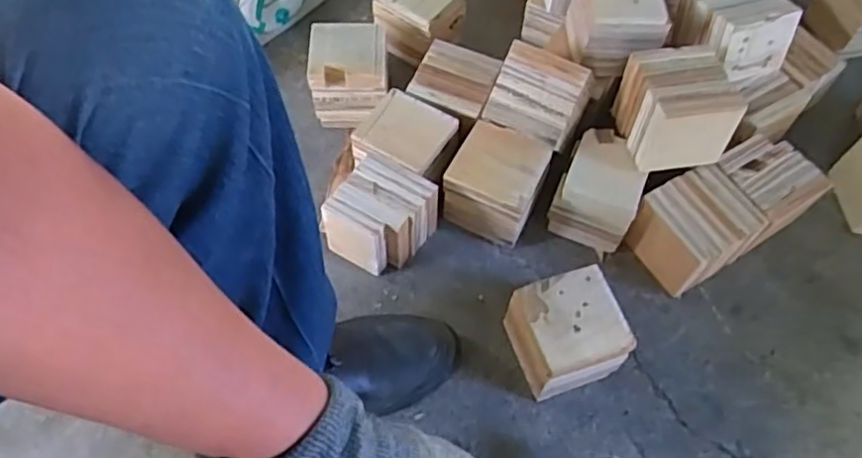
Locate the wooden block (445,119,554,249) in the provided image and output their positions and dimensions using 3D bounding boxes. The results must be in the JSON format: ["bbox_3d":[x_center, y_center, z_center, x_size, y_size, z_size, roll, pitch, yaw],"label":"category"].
[{"bbox_3d":[0.073,-0.048,0.769,0.097,0.096,0.091,24,63,12],"label":"wooden block"}]

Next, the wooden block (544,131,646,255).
[{"bbox_3d":[0.192,-0.044,0.768,0.085,0.091,0.094,22,63,11],"label":"wooden block"}]

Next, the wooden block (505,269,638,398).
[{"bbox_3d":[0.136,0.108,0.684,0.093,0.096,0.089,-16,62,-10],"label":"wooden block"}]

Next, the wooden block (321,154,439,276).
[{"bbox_3d":[-0.055,-0.011,0.748,0.098,0.096,0.100,26,63,13],"label":"wooden block"}]

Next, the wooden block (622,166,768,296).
[{"bbox_3d":[0.291,0.003,0.750,0.105,0.085,0.098,-32,66,-17],"label":"wooden block"}]

